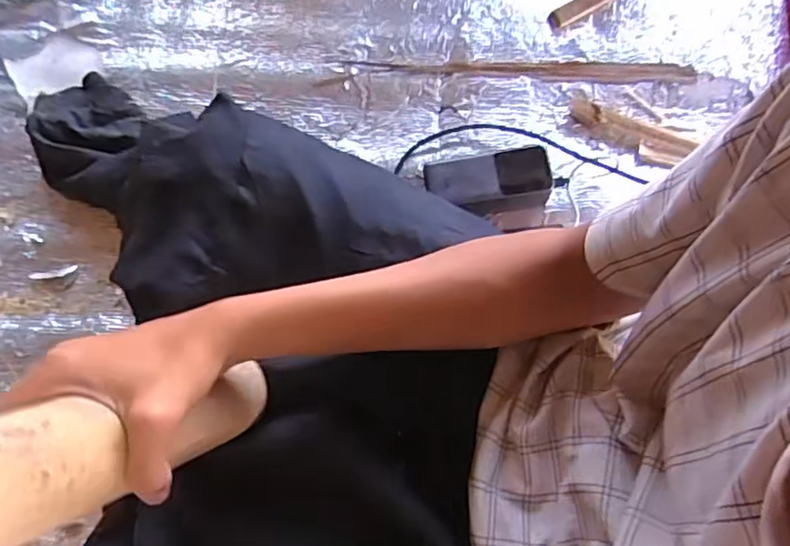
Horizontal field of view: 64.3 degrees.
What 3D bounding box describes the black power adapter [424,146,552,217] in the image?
[{"bbox_3d":[0.098,-0.093,0.663,0.126,0.050,0.052,-9,77,-3],"label":"black power adapter"}]

